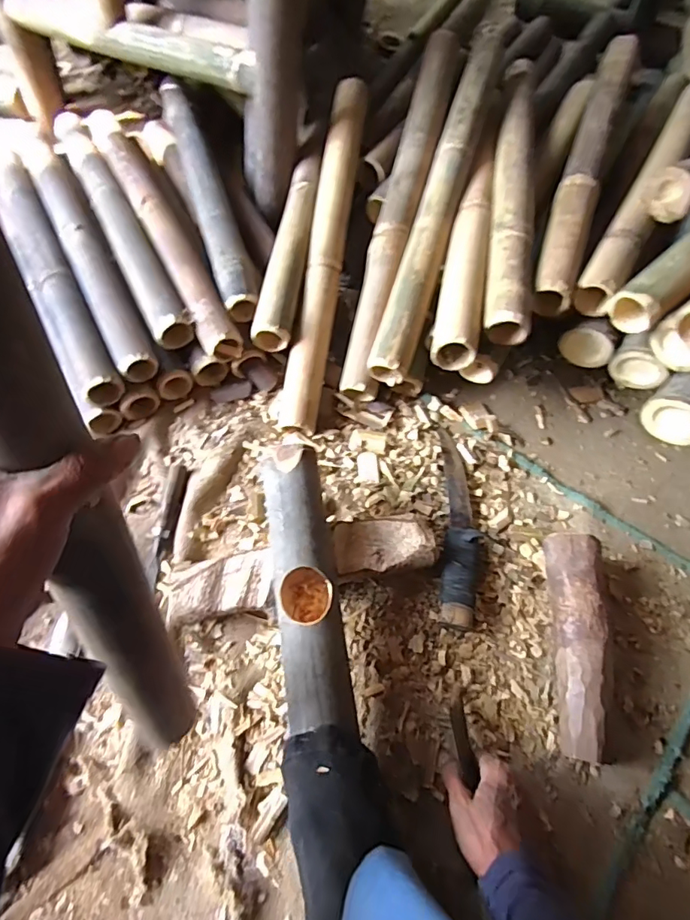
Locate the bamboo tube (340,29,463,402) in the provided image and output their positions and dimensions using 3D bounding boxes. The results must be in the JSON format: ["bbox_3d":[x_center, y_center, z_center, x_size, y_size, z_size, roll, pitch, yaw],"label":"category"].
[{"bbox_3d":[0.091,-0.408,0.816,0.066,0.051,0.647,14,80,6],"label":"bamboo tube"}]

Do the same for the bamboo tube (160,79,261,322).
[{"bbox_3d":[-0.255,-0.500,0.925,0.067,0.061,0.639,-15,64,-9],"label":"bamboo tube"}]

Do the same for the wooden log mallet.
[{"bbox_3d":[0.276,0.213,0.602,0.055,0.067,0.247,5,63,1],"label":"wooden log mallet"}]

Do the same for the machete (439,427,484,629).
[{"bbox_3d":[0.155,0.083,0.693,0.054,0.029,0.281,3,63,0],"label":"machete"}]

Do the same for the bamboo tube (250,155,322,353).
[{"bbox_3d":[-0.086,-0.354,0.840,0.060,0.062,0.387,8,63,3],"label":"bamboo tube"}]

